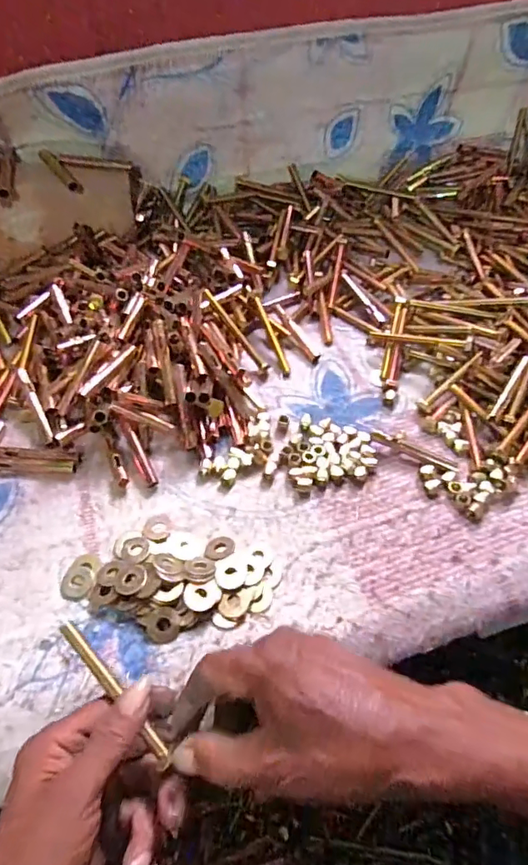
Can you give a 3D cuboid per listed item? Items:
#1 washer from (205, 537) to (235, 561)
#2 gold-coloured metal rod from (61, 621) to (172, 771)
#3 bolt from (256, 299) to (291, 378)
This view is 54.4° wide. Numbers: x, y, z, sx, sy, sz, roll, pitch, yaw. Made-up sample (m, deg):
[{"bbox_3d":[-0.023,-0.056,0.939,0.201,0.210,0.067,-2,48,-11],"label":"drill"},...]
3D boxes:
[{"bbox_3d":[-0.037,0.095,0.423,0.022,0.005,0.027,32,48,31],"label":"washer"},{"bbox_3d":[-0.089,0.156,0.309,0.007,0.007,0.103,-39,74,-23],"label":"gold-coloured metal rod"},{"bbox_3d":[0.009,-0.105,0.568,0.009,0.010,0.098,-17,75,-12],"label":"bolt"}]

